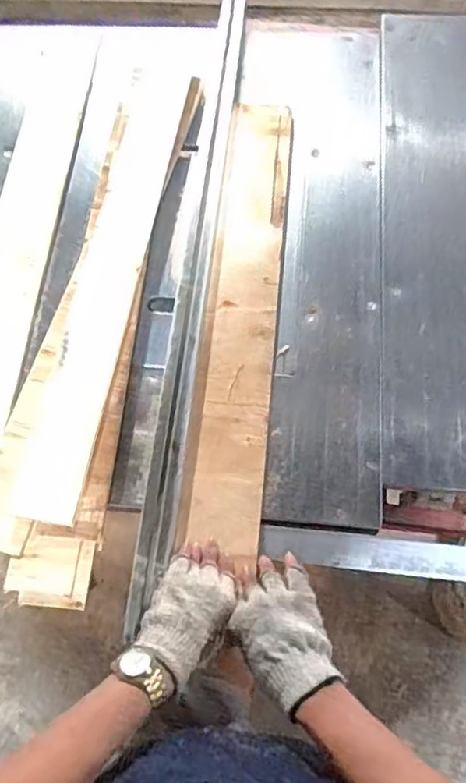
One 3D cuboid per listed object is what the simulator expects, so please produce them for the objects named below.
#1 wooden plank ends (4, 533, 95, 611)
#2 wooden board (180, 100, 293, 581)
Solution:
[{"bbox_3d":[-0.211,0.206,0.691,0.091,0.020,0.077,5,67,4],"label":"wooden plank ends"},{"bbox_3d":[0.018,-0.120,0.808,0.092,0.019,0.661,5,69,2],"label":"wooden board"}]

